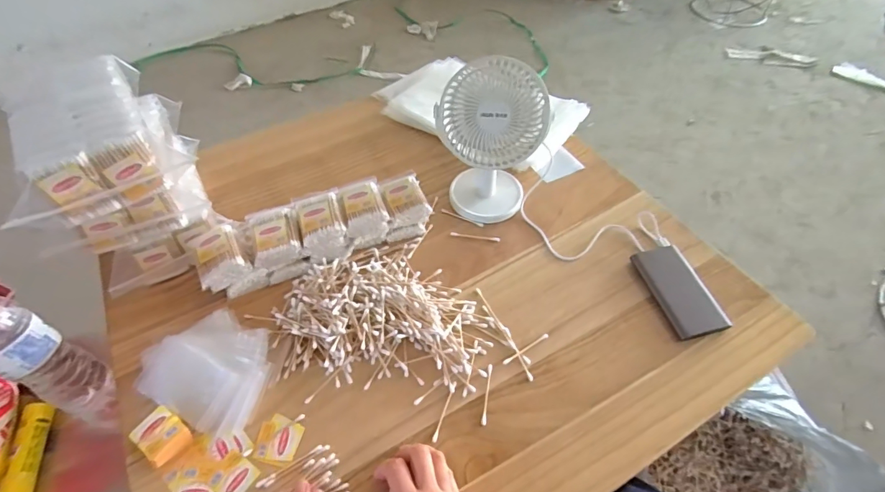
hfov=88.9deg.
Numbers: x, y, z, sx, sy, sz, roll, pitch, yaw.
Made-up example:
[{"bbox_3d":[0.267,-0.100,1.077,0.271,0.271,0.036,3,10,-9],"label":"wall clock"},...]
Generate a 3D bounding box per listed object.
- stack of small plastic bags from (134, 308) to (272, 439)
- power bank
[{"bbox_3d":[-0.267,0.141,0.528,0.139,0.030,0.120,19,54,15],"label":"stack of small plastic bags"},{"bbox_3d":[0.313,0.057,0.599,0.071,0.017,0.131,-12,52,-9],"label":"power bank"}]

